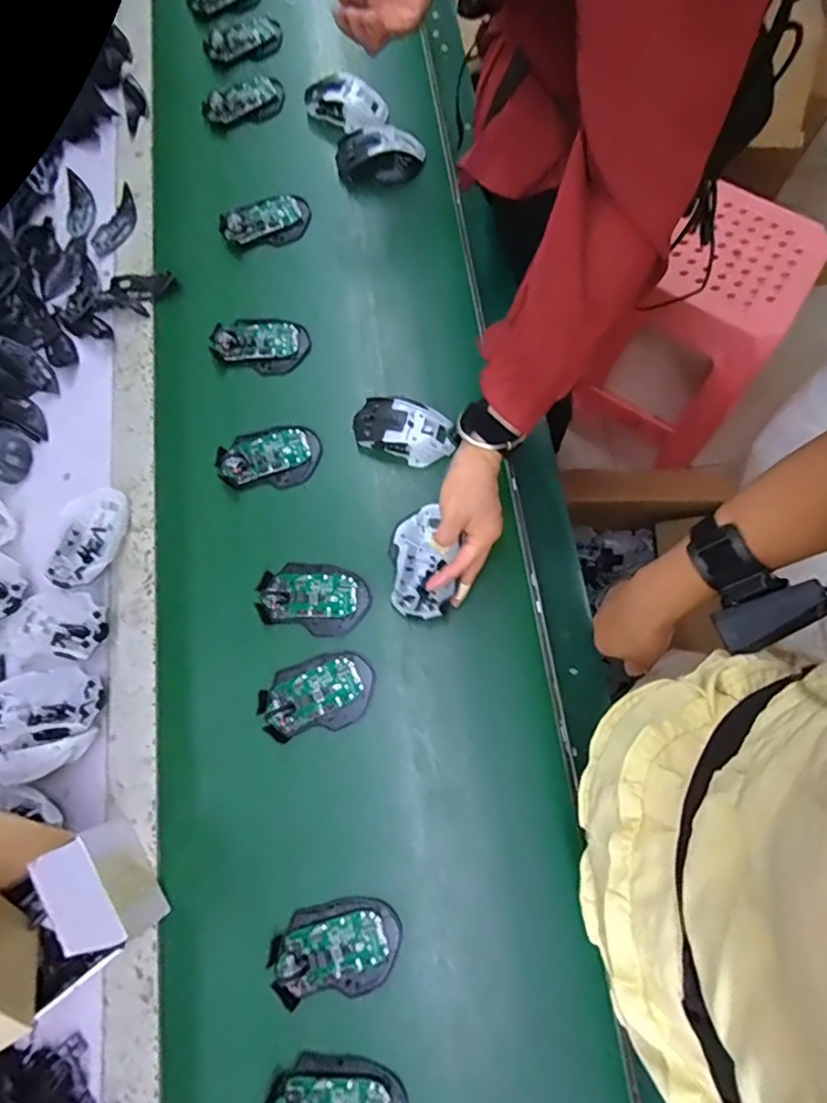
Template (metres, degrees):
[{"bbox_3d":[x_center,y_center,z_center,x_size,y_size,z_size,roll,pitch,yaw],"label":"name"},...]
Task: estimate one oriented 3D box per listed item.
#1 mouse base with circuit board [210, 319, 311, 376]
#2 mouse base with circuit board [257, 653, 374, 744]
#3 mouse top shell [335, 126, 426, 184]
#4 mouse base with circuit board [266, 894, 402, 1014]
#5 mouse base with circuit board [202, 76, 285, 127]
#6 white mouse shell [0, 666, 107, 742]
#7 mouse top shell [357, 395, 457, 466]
[{"bbox_3d":[-0.184,-0.252,0.652,0.109,0.022,0.071,10,74,4],"label":"mouse base with circuit board"},{"bbox_3d":[-0.095,0.141,0.537,0.110,0.017,0.070,-15,74,-3],"label":"mouse base with circuit board"},{"bbox_3d":[-0.043,-0.522,0.716,0.111,0.029,0.068,3,74,2],"label":"mouse top shell"},{"bbox_3d":[-0.069,0.353,0.481,0.113,0.017,0.072,-8,74,-1],"label":"mouse base with circuit board"},{"bbox_3d":[-0.238,-0.631,0.766,0.114,0.020,0.071,-20,74,-4],"label":"mouse base with circuit board"},{"bbox_3d":[-0.368,0.150,0.539,0.114,0.028,0.066,-5,74,0],"label":"white mouse shell"},{"bbox_3d":[-0.011,-0.136,0.605,0.115,0.035,0.066,21,75,7],"label":"mouse top shell"}]

